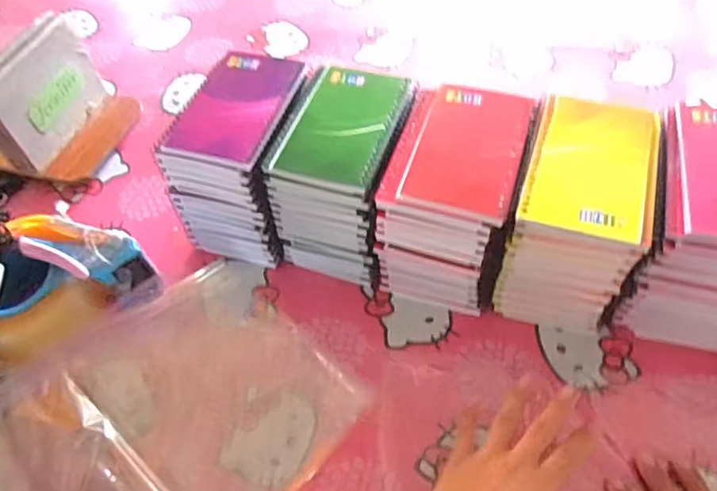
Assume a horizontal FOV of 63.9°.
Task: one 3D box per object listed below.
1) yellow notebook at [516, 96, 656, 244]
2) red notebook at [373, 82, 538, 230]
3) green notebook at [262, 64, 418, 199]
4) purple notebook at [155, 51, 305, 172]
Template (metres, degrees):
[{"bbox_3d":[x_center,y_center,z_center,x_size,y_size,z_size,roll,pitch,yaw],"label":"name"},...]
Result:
[{"bbox_3d":[0.173,-0.062,0.428,0.081,0.007,0.126,14,58,15],"label":"yellow notebook"},{"bbox_3d":[0.082,-0.079,0.461,0.097,0.011,0.132,14,58,15],"label":"red notebook"},{"bbox_3d":[-0.013,-0.102,0.485,0.092,0.012,0.130,15,58,15],"label":"green notebook"},{"bbox_3d":[-0.109,-0.125,0.506,0.092,0.015,0.138,14,58,15],"label":"purple notebook"}]

